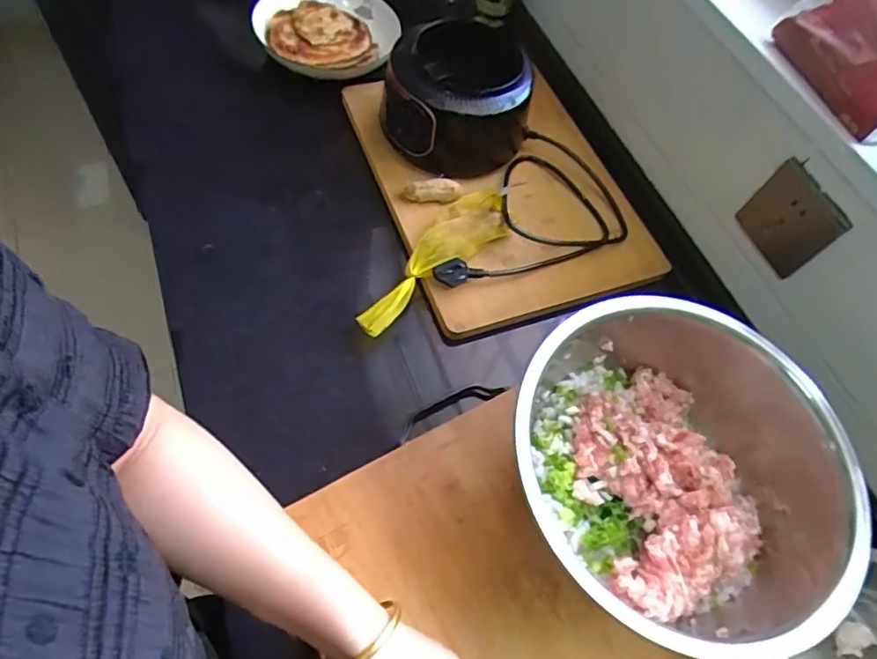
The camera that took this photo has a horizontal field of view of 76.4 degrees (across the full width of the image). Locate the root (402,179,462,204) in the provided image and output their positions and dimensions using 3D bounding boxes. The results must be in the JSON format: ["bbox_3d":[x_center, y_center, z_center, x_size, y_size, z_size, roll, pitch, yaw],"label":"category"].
[{"bbox_3d":[-0.006,-0.165,0.674,0.069,0.033,0.021,1,61,-9],"label":"root"}]

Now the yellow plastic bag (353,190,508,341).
[{"bbox_3d":[-0.006,-0.078,0.613,0.066,0.031,0.228,40,67,14],"label":"yellow plastic bag"}]

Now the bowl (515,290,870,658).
[{"bbox_3d":[0.187,0.115,0.469,0.246,0.126,0.275,-31,70,-23],"label":"bowl"}]

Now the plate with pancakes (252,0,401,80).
[{"bbox_3d":[-0.153,-0.418,0.768,0.197,0.066,0.198,1,57,-2],"label":"plate with pancakes"}]

